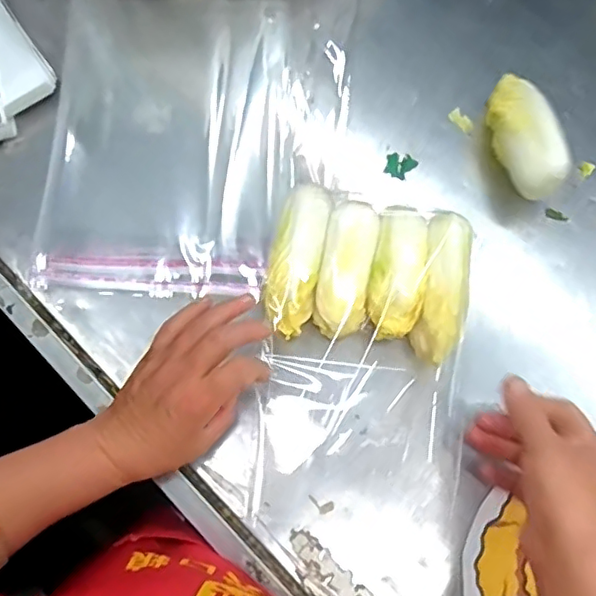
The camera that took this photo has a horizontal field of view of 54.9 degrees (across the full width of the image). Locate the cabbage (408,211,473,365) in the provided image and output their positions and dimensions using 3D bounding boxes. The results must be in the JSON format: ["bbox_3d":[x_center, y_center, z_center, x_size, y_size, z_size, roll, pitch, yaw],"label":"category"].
[{"bbox_3d":[0.122,-0.008,0.486,0.037,0.053,0.127,12,73,4],"label":"cabbage"}]

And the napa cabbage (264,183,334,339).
[{"bbox_3d":[-0.001,-0.030,0.491,0.041,0.044,0.129,11,73,4],"label":"napa cabbage"}]

